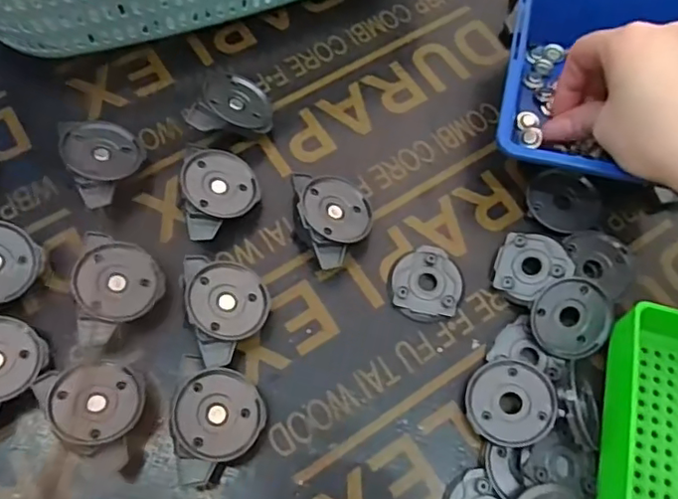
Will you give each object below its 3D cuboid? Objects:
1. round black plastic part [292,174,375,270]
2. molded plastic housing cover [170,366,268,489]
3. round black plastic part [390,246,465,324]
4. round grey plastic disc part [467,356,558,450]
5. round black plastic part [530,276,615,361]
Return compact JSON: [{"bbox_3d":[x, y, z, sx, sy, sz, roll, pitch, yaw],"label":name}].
[{"bbox_3d":[-0.004,-0.015,0.328,0.044,0.019,0.053,-3,67,-27],"label":"round black plastic part"},{"bbox_3d":[-0.061,0.082,0.282,0.046,0.015,0.045,-19,75,-31],"label":"molded plastic housing cover"},{"bbox_3d":[0.049,0.019,0.326,0.039,0.005,0.042,1,68,-1],"label":"round black plastic part"},{"bbox_3d":[0.086,0.076,0.292,0.042,0.004,0.042,-8,61,14],"label":"round grey plastic disc part"},{"bbox_3d":[0.123,0.037,0.309,0.041,0.004,0.041,0,95,-1],"label":"round black plastic part"}]

